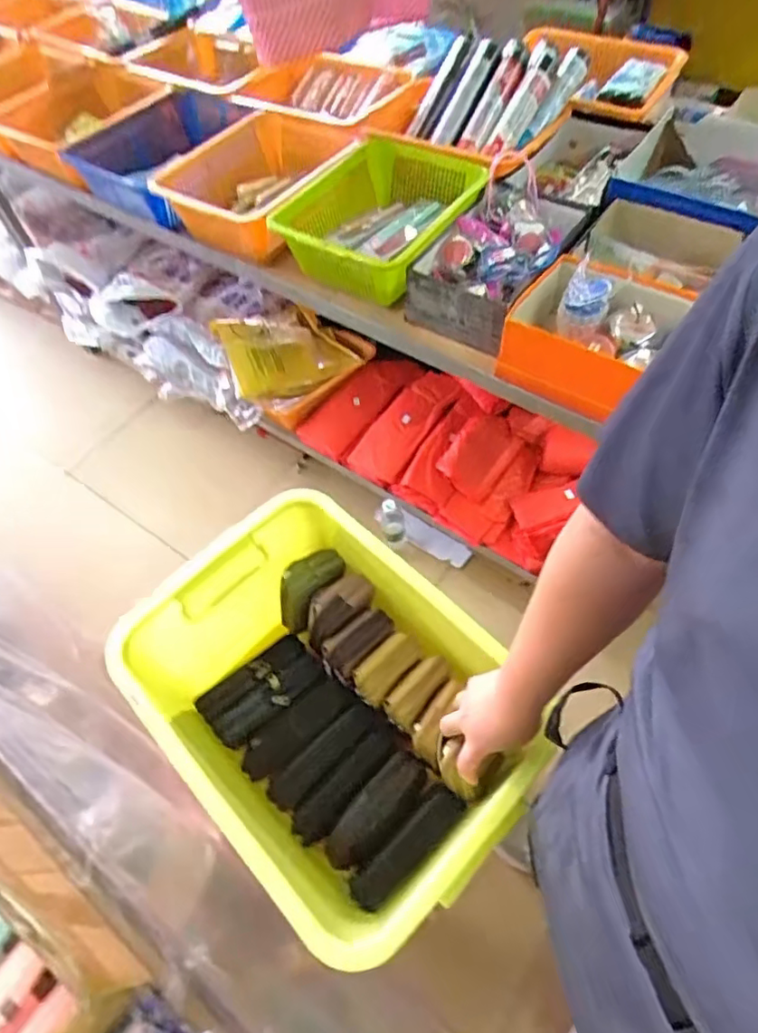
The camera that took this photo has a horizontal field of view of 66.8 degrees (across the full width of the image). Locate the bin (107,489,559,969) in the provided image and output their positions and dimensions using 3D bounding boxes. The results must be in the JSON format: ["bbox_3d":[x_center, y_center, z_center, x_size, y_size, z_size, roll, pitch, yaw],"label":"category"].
[{"bbox_3d":[-0.063,0.256,0.811,0.520,0.237,0.368,38,68,24],"label":"bin"}]

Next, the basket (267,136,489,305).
[{"bbox_3d":[0.009,-0.574,1.118,0.308,0.125,0.415,27,64,19],"label":"basket"}]

